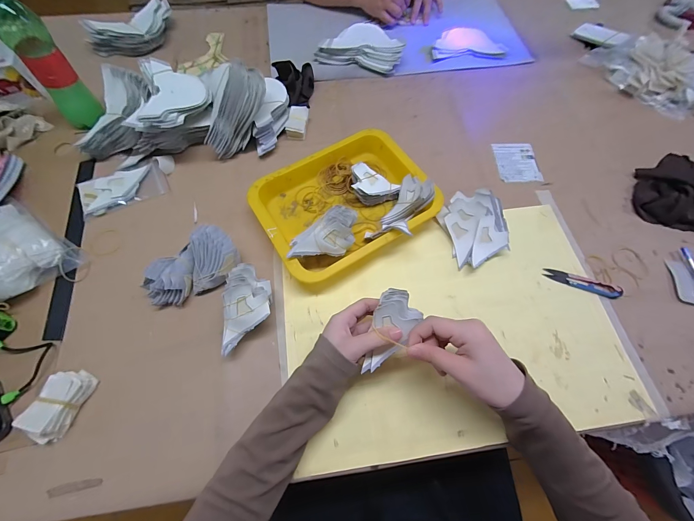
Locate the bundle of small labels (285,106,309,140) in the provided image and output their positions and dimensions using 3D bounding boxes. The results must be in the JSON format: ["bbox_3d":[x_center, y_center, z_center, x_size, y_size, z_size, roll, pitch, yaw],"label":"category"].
[{"bbox_3d":[-0.092,-0.257,0.558,0.036,0.025,0.059,5,66,2],"label":"bundle of small labels"}]

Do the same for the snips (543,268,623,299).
[{"bbox_3d":[0.344,0.033,0.438,0.099,0.015,0.022,20,67,8],"label":"snips"}]

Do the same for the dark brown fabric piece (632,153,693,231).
[{"bbox_3d":[0.583,-0.115,0.504,0.164,0.038,0.141,21,67,9],"label":"dark brown fabric piece"}]

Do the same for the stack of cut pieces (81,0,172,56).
[{"bbox_3d":[-0.475,-0.517,0.664,0.147,0.051,0.140,0,66,0],"label":"stack of cut pieces"}]

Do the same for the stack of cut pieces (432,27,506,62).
[{"bbox_3d":[0.270,-0.484,0.668,0.161,0.015,0.088,0,66,0],"label":"stack of cut pieces"}]

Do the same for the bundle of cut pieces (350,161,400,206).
[{"bbox_3d":[0.045,-0.120,0.483,0.084,0.044,0.057,23,68,9],"label":"bundle of cut pieces"}]

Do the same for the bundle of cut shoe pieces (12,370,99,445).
[{"bbox_3d":[-0.340,0.171,0.354,0.034,0.047,0.074,14,67,6],"label":"bundle of cut shoe pieces"}]

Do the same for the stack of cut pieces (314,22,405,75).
[{"bbox_3d":[0.029,-0.462,0.649,0.183,0.038,0.092,13,66,5],"label":"stack of cut pieces"}]

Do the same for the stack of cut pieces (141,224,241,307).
[{"bbox_3d":[-0.217,0.008,0.419,0.130,0.060,0.073,-26,69,-11],"label":"stack of cut pieces"}]

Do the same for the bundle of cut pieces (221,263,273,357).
[{"bbox_3d":[-0.125,0.063,0.386,0.051,0.072,0.107,5,66,2],"label":"bundle of cut pieces"}]

